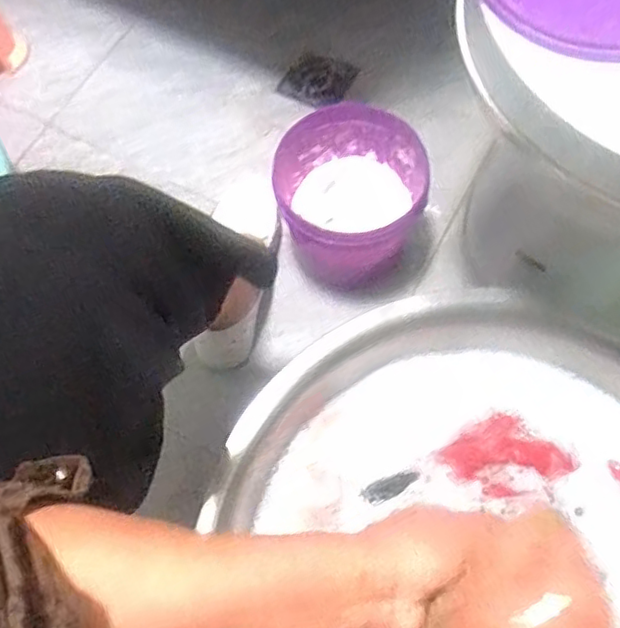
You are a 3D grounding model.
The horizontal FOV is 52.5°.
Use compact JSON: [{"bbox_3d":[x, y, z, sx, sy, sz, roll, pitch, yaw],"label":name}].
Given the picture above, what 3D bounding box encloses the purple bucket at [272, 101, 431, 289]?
[{"bbox_3d":[0.052,-0.134,0.795,0.163,0.179,0.170,-1,69,1],"label":"purple bucket"}]

